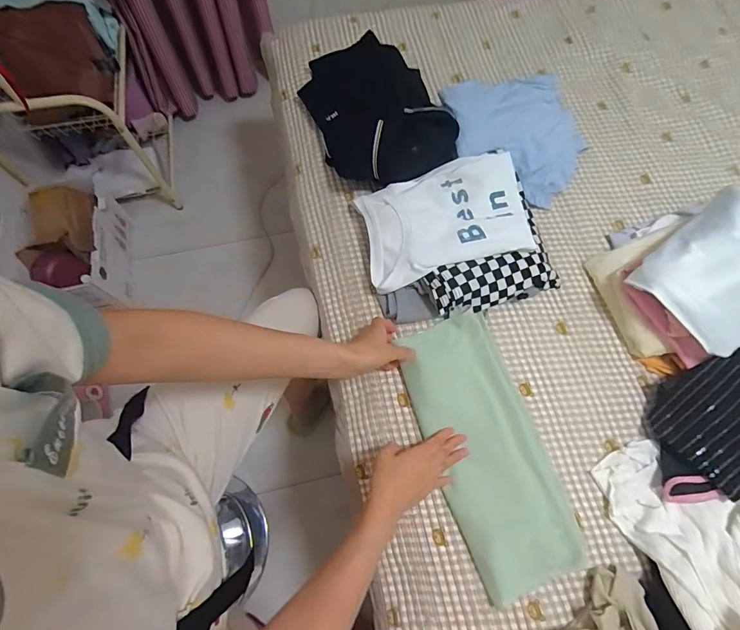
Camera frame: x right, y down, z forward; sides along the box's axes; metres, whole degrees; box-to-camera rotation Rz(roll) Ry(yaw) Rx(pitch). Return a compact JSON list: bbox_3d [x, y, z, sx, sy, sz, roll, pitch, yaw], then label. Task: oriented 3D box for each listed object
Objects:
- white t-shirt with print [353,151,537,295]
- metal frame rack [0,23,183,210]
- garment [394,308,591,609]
[{"bbox_3d":[0.128,-0.172,0.712,0.297,0.038,0.206,-15,71,-7],"label":"white t-shirt with print"},{"bbox_3d":[-0.857,-0.565,1.244,0.373,0.519,0.407,-12,71,-5],"label":"metal frame rack"},{"bbox_3d":[0.173,0.192,0.613,0.166,0.028,0.392,-16,71,-7],"label":"garment"}]

